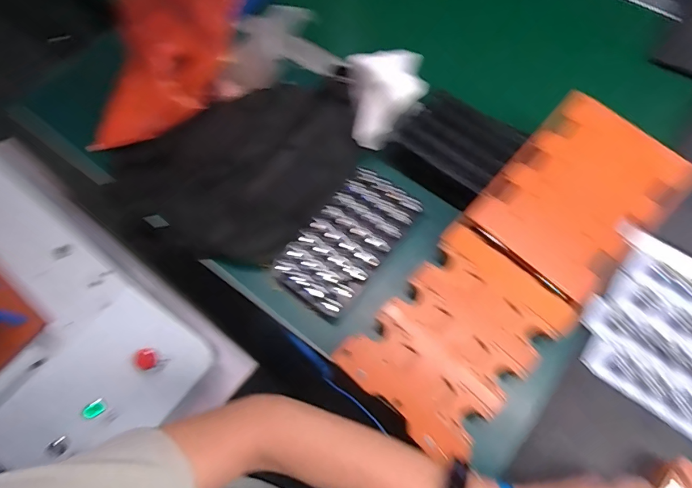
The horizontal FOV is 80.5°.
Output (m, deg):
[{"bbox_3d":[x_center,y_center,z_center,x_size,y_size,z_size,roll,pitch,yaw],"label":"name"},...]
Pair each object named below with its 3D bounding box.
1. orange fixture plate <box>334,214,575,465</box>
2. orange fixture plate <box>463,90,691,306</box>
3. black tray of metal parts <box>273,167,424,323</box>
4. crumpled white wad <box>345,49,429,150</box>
[{"bbox_3d":[0.125,0.104,0.467,0.166,0.010,0.226,41,74,17],"label":"orange fixture plate"},{"bbox_3d":[0.284,-0.059,0.501,0.176,0.016,0.214,42,88,13],"label":"orange fixture plate"},{"bbox_3d":[0.004,-0.005,0.529,0.101,0.031,0.189,37,73,16],"label":"black tray of metal parts"},{"bbox_3d":[0.055,-0.195,0.548,0.095,0.090,0.085,-4,67,0],"label":"crumpled white wad"}]

